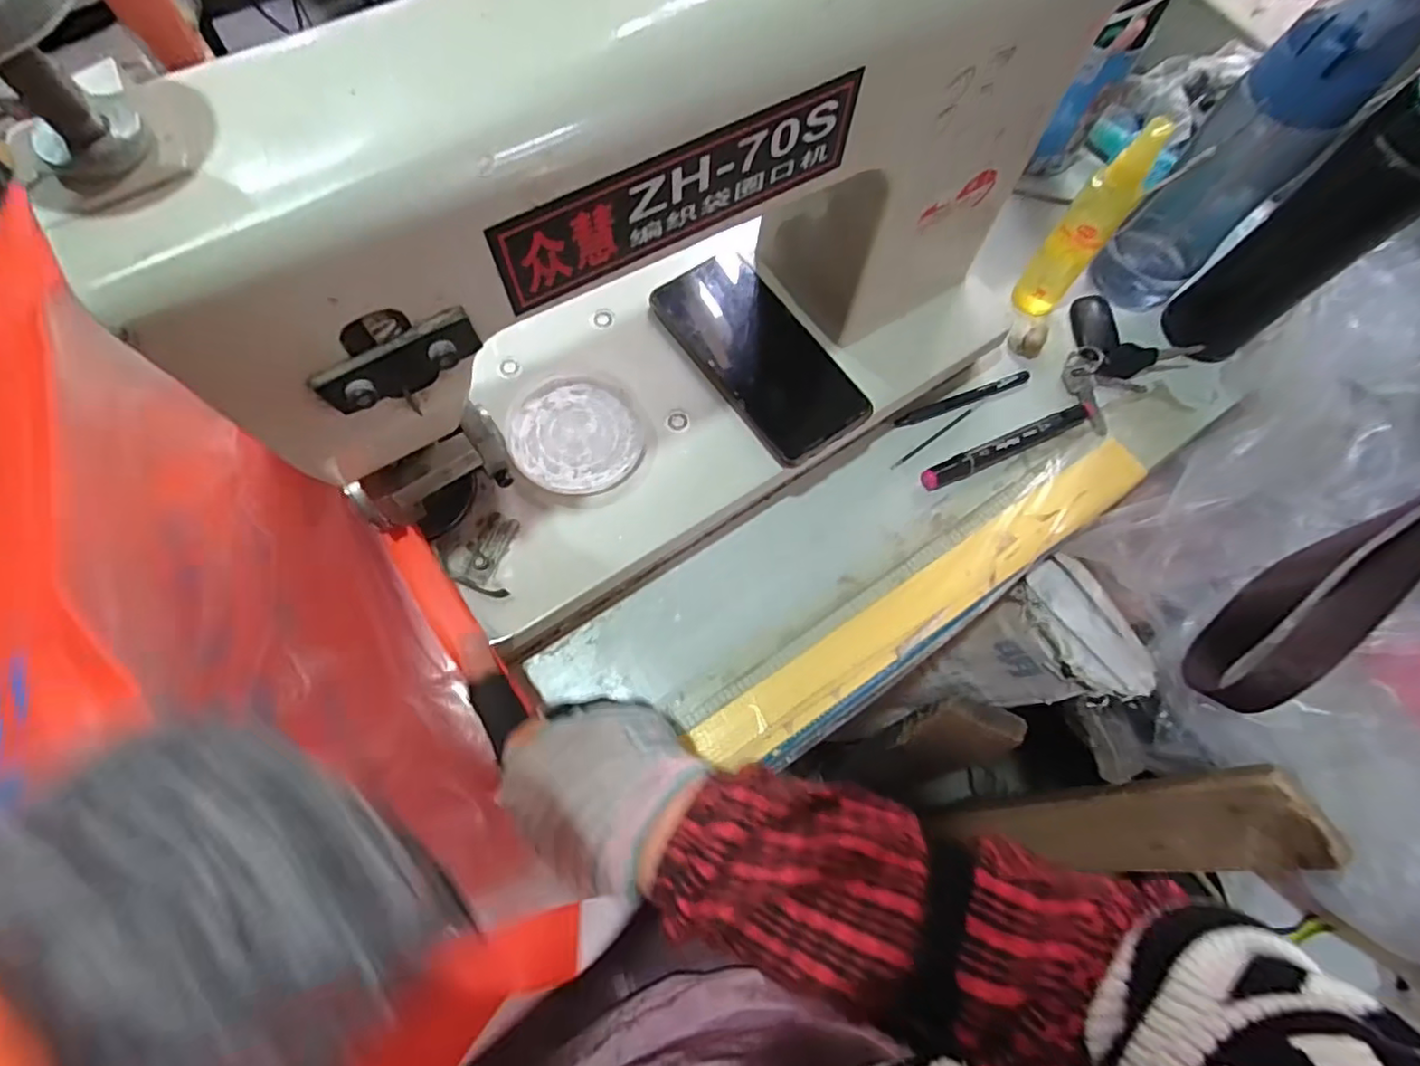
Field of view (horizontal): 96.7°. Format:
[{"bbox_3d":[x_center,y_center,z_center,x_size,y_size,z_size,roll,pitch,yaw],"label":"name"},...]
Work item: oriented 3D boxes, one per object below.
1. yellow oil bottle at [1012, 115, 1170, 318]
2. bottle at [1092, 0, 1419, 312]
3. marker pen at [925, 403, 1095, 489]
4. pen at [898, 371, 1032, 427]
[{"bbox_3d":[0.282,-0.228,0.475,0.037,0.153,0.033,36,71,12],"label":"yellow oil bottle"},{"bbox_3d":[0.374,-0.261,0.456,0.064,0.212,0.067,-40,76,-15],"label":"bottle"},{"bbox_3d":[0.235,-0.069,0.488,0.158,0.015,0.016,-23,74,-9],"label":"marker pen"},{"bbox_3d":[0.202,-0.107,0.506,0.119,0.005,0.011,-20,74,-9],"label":"pen"}]

